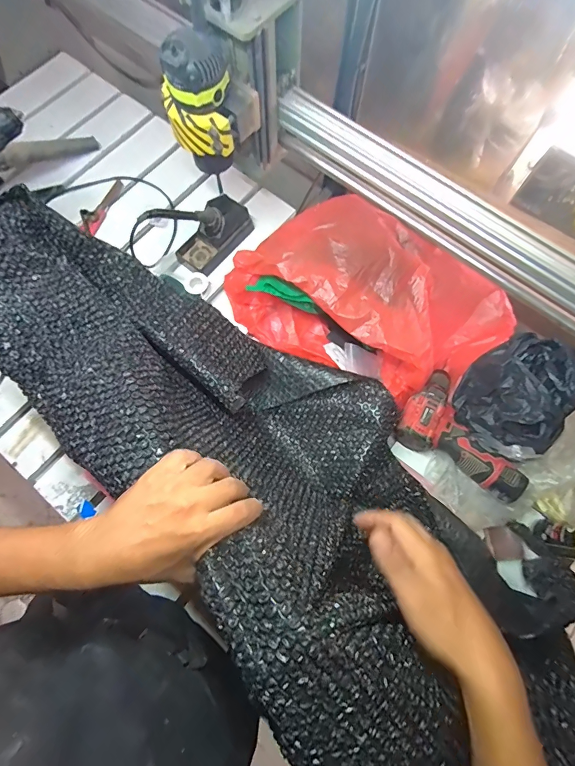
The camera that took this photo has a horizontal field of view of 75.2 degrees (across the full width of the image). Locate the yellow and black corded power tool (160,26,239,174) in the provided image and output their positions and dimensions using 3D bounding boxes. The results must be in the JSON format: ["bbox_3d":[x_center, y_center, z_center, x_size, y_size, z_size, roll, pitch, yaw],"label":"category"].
[{"bbox_3d":[-0.121,-0.380,0.511,0.097,0.142,0.079,-14,74,-4],"label":"yellow and black corded power tool"}]

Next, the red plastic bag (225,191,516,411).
[{"bbox_3d":[0.118,-0.134,0.611,0.437,0.154,0.279,35,77,10],"label":"red plastic bag"}]

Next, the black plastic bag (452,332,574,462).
[{"bbox_3d":[0.344,0.025,0.554,0.134,0.115,0.162,-29,75,-8],"label":"black plastic bag"}]

